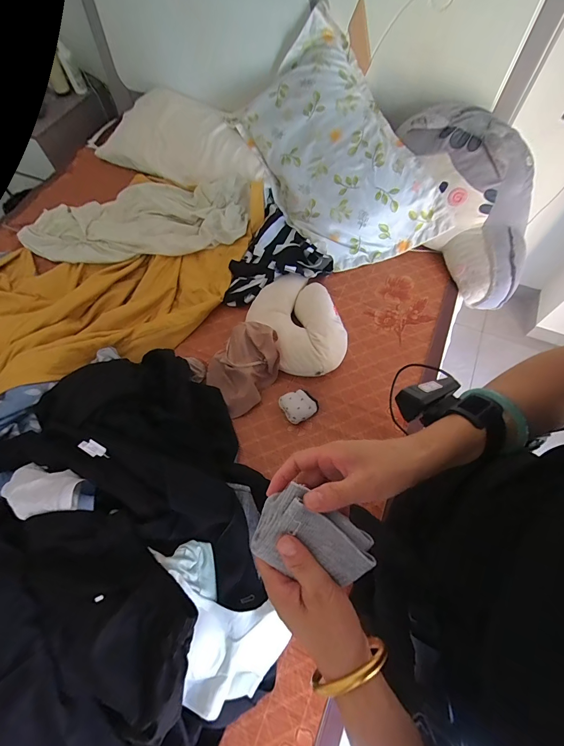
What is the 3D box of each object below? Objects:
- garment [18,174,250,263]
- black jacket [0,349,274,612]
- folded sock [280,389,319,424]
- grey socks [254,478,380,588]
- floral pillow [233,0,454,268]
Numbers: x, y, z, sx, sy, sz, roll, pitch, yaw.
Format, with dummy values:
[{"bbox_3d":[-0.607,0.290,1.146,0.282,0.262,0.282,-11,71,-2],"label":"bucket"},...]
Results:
[{"bbox_3d":[-0.469,-0.511,1.080,0.716,0.066,0.319,-9,65,-4],"label":"garment"},{"bbox_3d":[-0.255,0.148,0.721,0.513,0.171,0.347,24,67,12],"label":"black jacket"},{"bbox_3d":[0.039,0.080,0.829,0.074,0.033,0.081,-33,68,-14],"label":"folded sock"},{"bbox_3d":[0.025,0.135,0.267,0.095,0.045,0.058,26,68,11],"label":"grey socks"},{"bbox_3d":[0.159,-0.648,1.035,0.387,0.088,0.696,-34,87,20],"label":"floral pillow"}]

